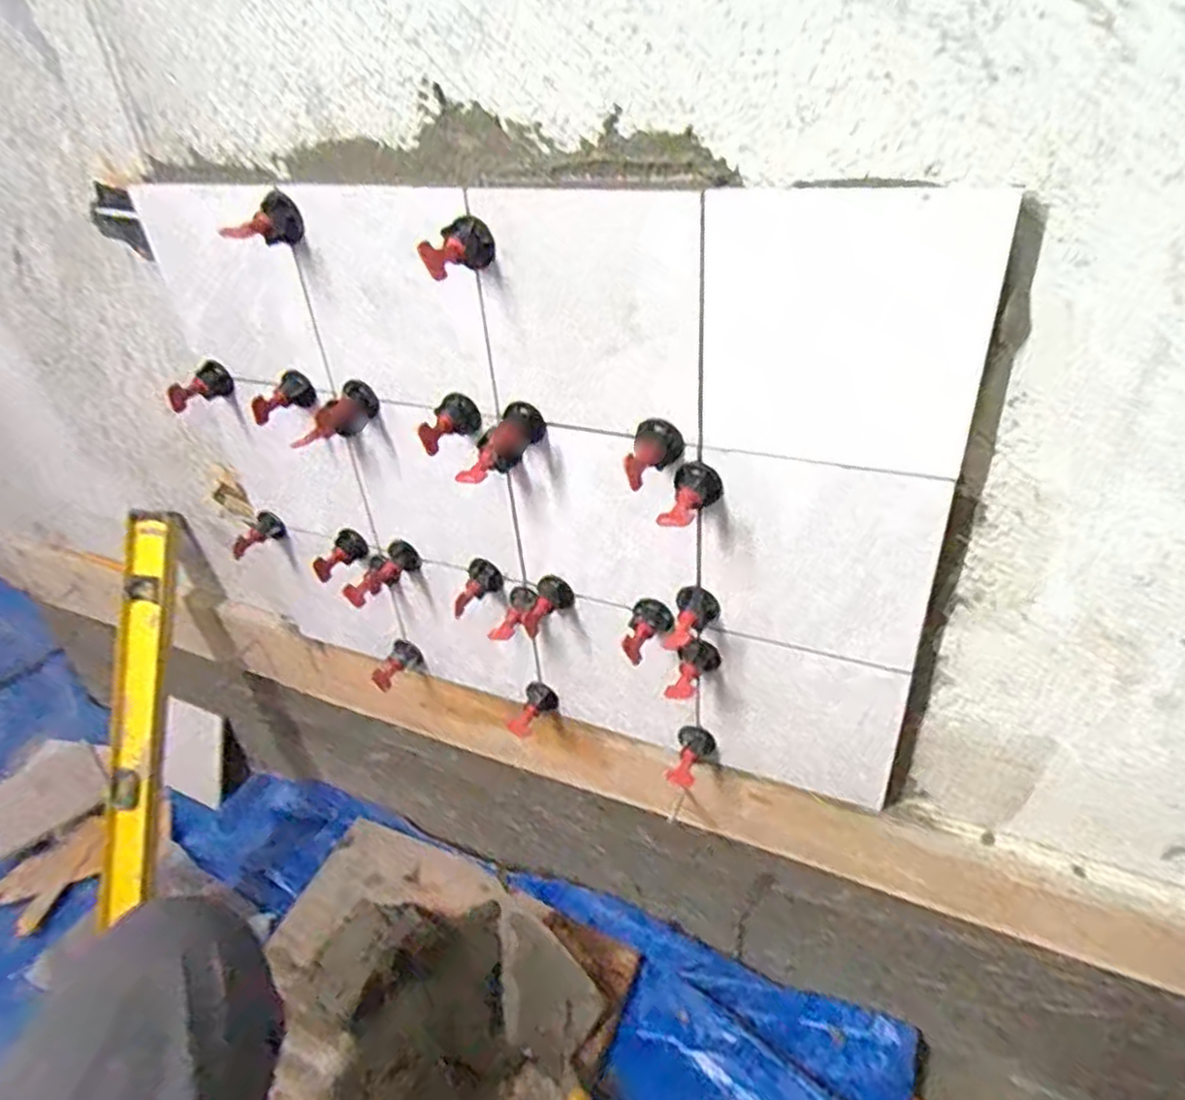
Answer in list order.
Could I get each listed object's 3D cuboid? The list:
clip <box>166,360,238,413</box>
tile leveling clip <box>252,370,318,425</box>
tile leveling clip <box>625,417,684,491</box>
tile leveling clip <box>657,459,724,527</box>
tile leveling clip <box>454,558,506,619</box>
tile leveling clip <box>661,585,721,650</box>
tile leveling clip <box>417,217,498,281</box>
[{"bbox_3d":[-0.324,-0.132,0.620,0.026,0.030,0.054,15,40,25],"label":"clip"},{"bbox_3d":[-0.240,-0.117,0.583,0.029,0.025,0.051,7,37,16],"label":"tile leveling clip"},{"bbox_3d":[0.039,-0.060,0.473,0.032,0.029,0.043,3,36,10],"label":"tile leveling clip"},{"bbox_3d":[0.062,-0.031,0.475,0.030,0.031,0.043,9,37,18],"label":"tile leveling clip"},{"bbox_3d":[-0.093,0.032,0.614,0.030,0.033,0.038,6,37,14],"label":"tile leveling clip"},{"bbox_3d":[0.070,0.051,0.537,0.029,0.034,0.043,12,39,22],"label":"tile leveling clip"},{"bbox_3d":[-0.079,-0.177,0.448,0.026,0.027,0.051,6,37,14],"label":"tile leveling clip"}]

